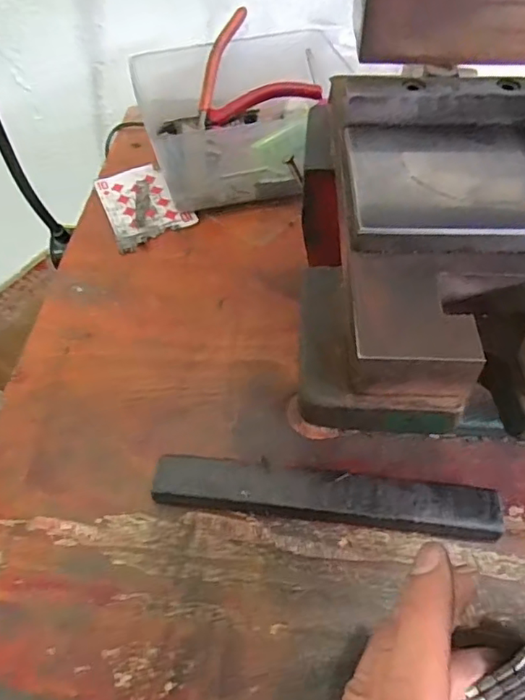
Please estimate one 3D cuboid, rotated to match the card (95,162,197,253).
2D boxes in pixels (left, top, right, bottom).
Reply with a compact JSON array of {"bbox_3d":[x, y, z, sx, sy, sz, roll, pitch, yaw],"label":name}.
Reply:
[{"bbox_3d":[-0.087,-0.109,0.409,0.057,0.004,0.096,-18,52,-12],"label":"card"}]

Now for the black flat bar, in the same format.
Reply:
[{"bbox_3d":[0.027,0.067,0.248,0.150,0.013,0.023,6,50,6],"label":"black flat bar"}]

